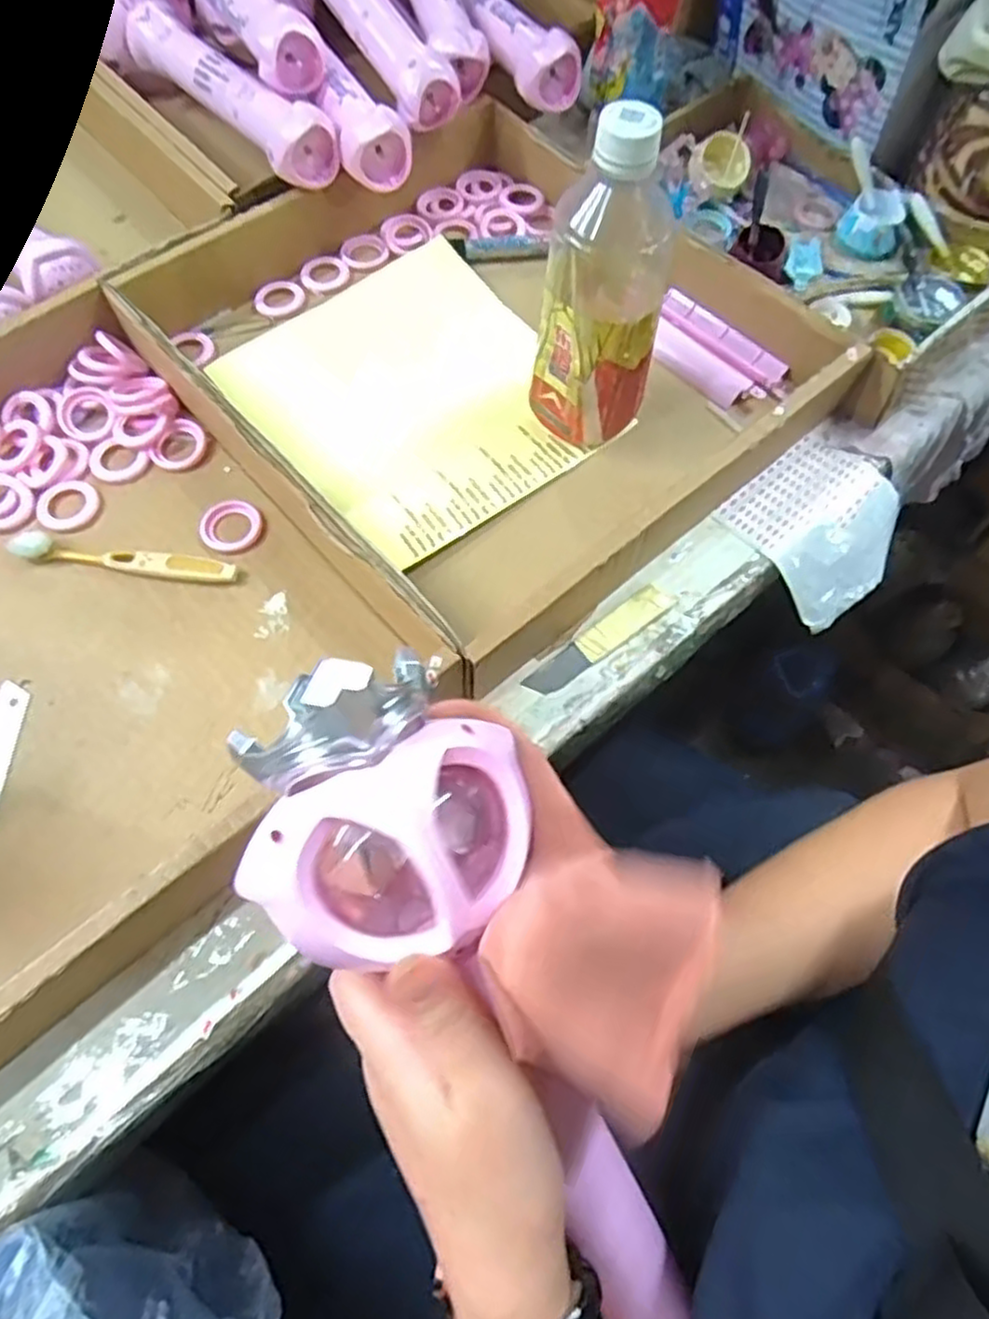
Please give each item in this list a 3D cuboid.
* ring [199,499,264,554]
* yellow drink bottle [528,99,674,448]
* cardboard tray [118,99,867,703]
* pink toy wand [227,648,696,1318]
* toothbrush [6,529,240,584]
[{"bbox_3d":[-0.164,-0.084,0.459,0.038,0.004,0.037,1,66,-2],"label":"ring"},{"bbox_3d":[0.065,-0.212,0.424,0.071,0.183,0.074,18,67,6],"label":"yellow drink bottle"},{"bbox_3d":[-0.014,-0.215,0.496,0.351,0.056,0.378,-38,73,-16],"label":"cardboard tray"},{"bbox_3d":[0.007,0.127,0.257,0.095,0.041,0.277,-30,99,-14],"label":"pink toy wand"},{"bbox_3d":[-0.225,-0.060,0.446,0.137,0.008,0.020,9,66,2],"label":"toothbrush"}]

